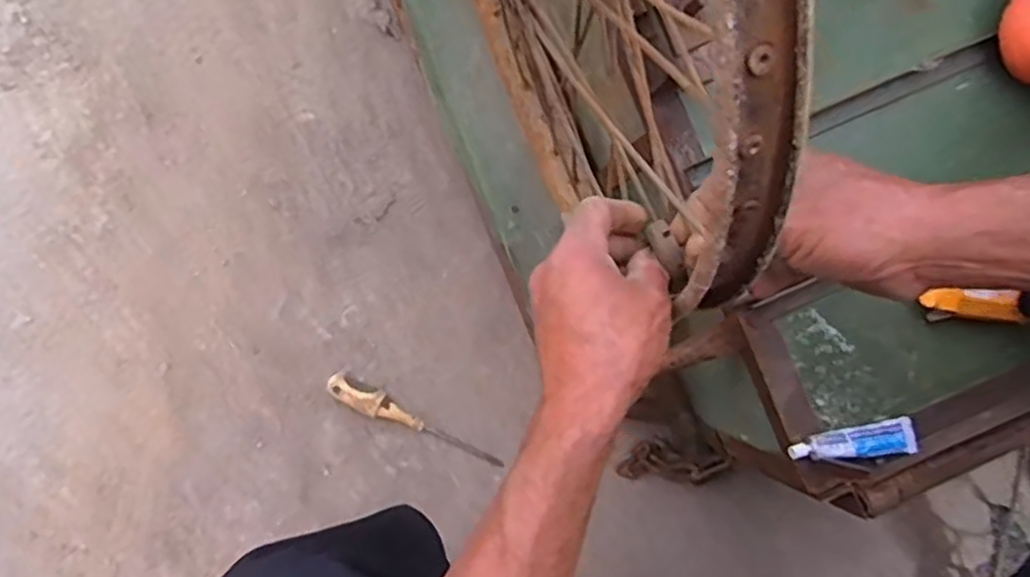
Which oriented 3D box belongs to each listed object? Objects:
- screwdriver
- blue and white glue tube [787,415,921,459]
[{"bbox_3d":[-0.114,0.151,0.849,0.206,0.033,0.033,28,76,5],"label":"screwdriver"},{"bbox_3d":[0.269,0.121,0.603,0.102,0.012,0.027,-6,75,-4],"label":"blue and white glue tube"}]

